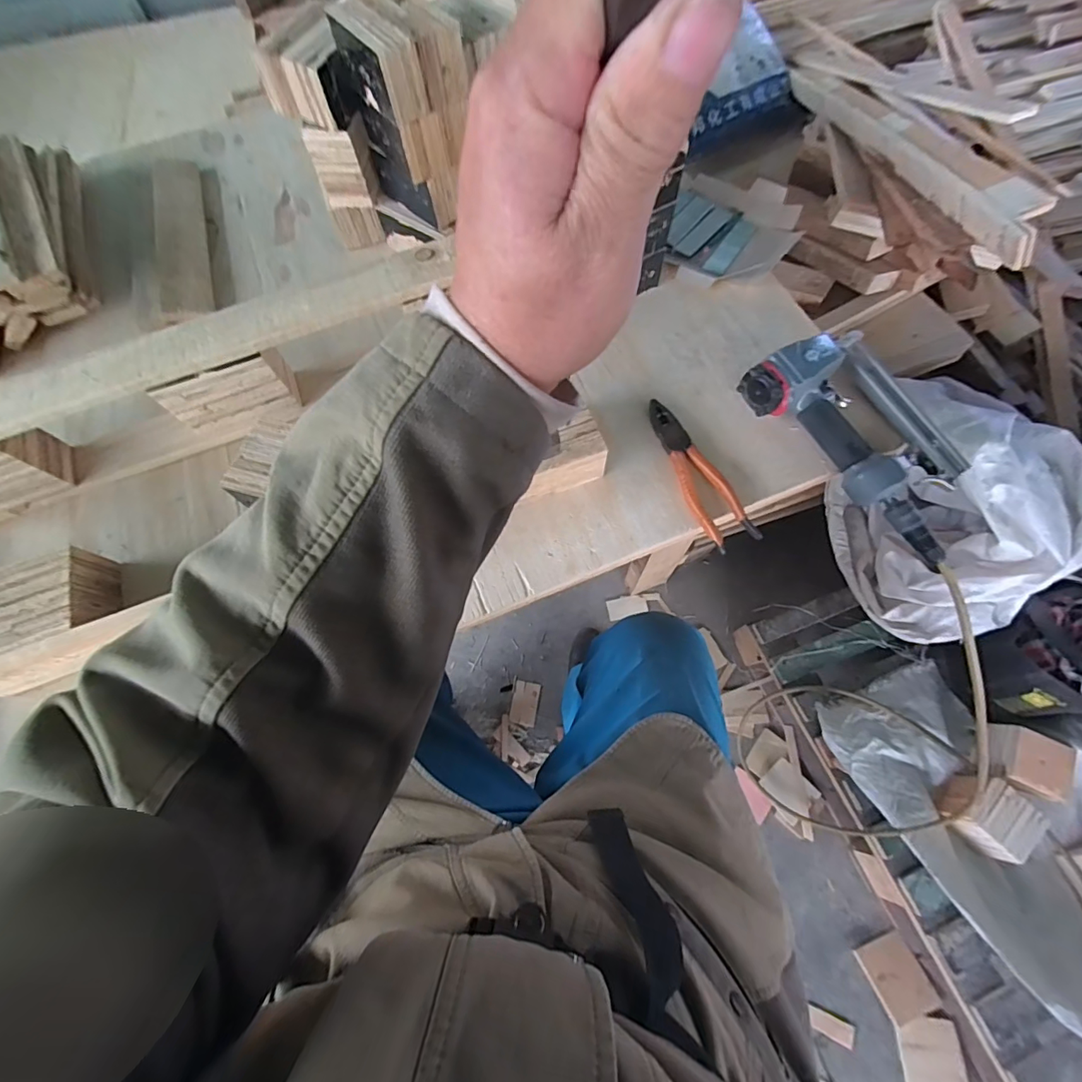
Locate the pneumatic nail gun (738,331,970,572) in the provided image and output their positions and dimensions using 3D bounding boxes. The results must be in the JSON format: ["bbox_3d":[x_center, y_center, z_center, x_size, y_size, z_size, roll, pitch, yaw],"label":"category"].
[{"bbox_3d":[0.375,-0.119,0.538,0.156,0.066,0.271,-33,71,-10],"label":"pneumatic nail gun"}]

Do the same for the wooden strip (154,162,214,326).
[{"bbox_3d":[-0.579,-0.490,0.779,0.075,0.032,0.383,-20,69,-6],"label":"wooden strip"}]

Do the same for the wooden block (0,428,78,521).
[{"bbox_3d":[-0.645,-0.084,0.563,0.132,0.103,0.065,-19,69,-5],"label":"wooden block"}]

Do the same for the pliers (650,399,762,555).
[{"bbox_3d":[0.174,-0.081,0.551,0.050,0.014,0.196,-20,69,-6],"label":"pliers"}]

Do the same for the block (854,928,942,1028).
[{"bbox_3d":[0.634,0.776,0.860,0.090,0.015,0.114,-24,69,-7],"label":"block"}]

